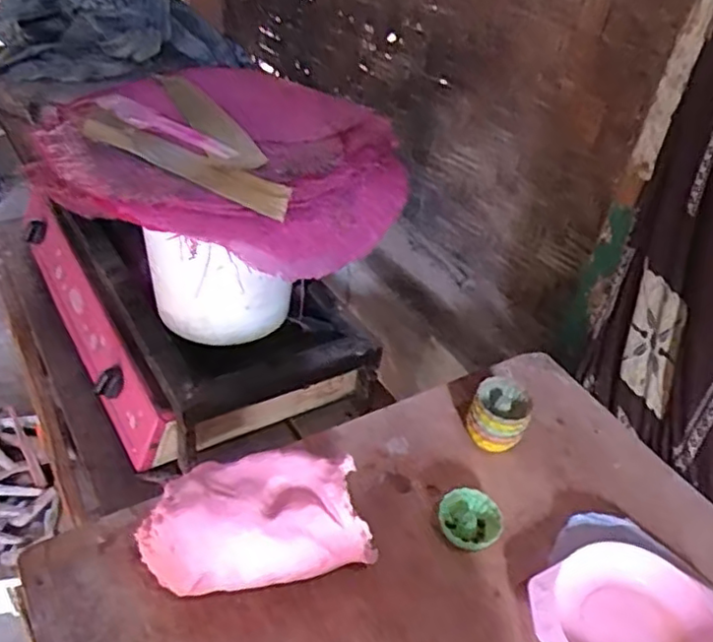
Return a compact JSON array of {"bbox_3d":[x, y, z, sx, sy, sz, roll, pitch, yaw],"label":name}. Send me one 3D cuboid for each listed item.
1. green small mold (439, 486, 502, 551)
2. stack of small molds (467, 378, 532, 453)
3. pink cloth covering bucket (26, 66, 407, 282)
[{"bbox_3d":[0.113,0.197,0.663,0.060,0.023,0.057,10,39,2],"label":"green small mold"},{"bbox_3d":[0.158,0.107,0.744,0.063,0.061,0.065,17,40,11],"label":"stack of small molds"},{"bbox_3d":[-0.151,-0.221,0.861,0.429,0.081,0.466,4,38,-3],"label":"pink cloth covering bucket"}]

